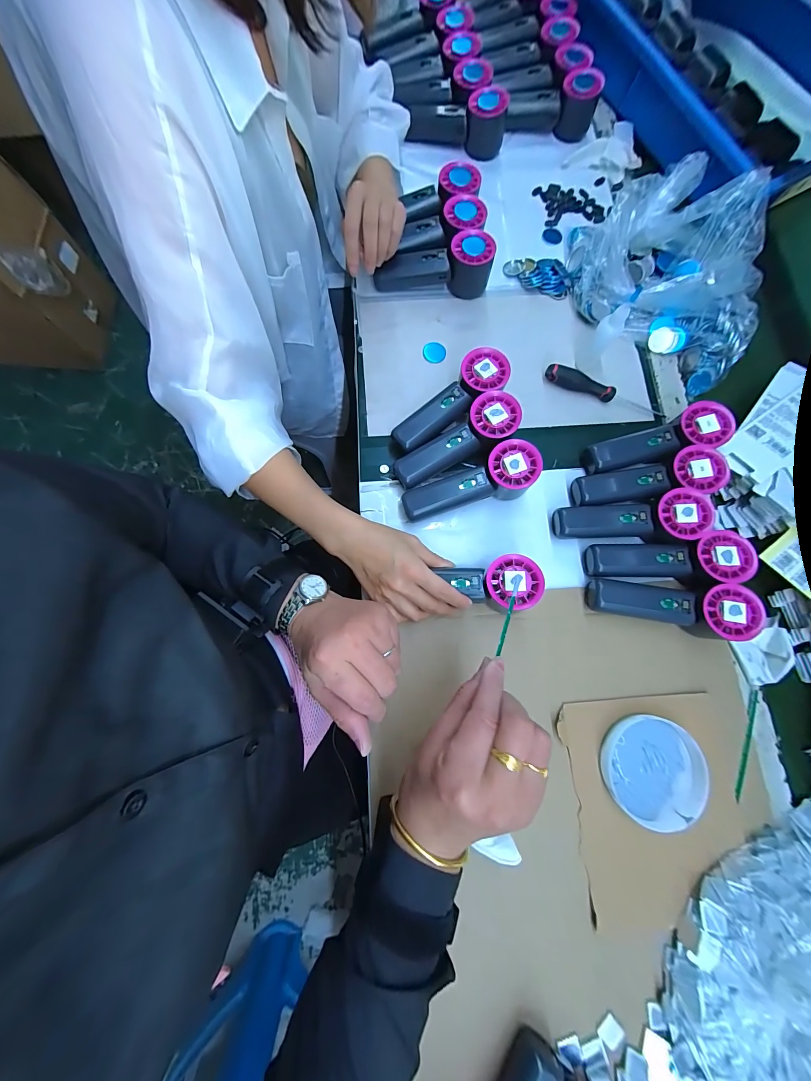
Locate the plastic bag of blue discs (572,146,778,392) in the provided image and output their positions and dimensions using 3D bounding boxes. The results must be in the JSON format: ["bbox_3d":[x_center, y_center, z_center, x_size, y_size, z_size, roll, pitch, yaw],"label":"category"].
[{"bbox_3d":[0.353,-0.340,0.441,0.225,0.095,0.249,-6,78,-3],"label":"plastic bag of blue discs"}]

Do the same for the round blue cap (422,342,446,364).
[{"bbox_3d":[0.039,-0.253,0.460,0.031,0.005,0.031,0,78,-1],"label":"round blue cap"}]

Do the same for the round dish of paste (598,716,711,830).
[{"bbox_3d":[0.253,0.235,0.351,0.095,0.020,0.100,0,78,-1],"label":"round dish of paste"}]

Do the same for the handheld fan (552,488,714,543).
[{"bbox_3d":[0.254,-0.022,0.394,0.156,0.053,0.051,-2,78,-2],"label":"handheld fan"}]

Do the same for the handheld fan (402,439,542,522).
[{"bbox_3d":[0.072,-0.066,0.396,0.152,0.057,0.052,-13,78,-4],"label":"handheld fan"}]

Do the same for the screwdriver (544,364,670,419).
[{"bbox_3d":[0.262,-0.195,0.446,0.161,0.022,0.018,22,78,3],"label":"screwdriver"}]

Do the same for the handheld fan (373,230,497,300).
[{"bbox_3d":[0.038,-0.364,0.457,0.151,0.054,0.057,2,78,-1],"label":"handheld fan"}]

